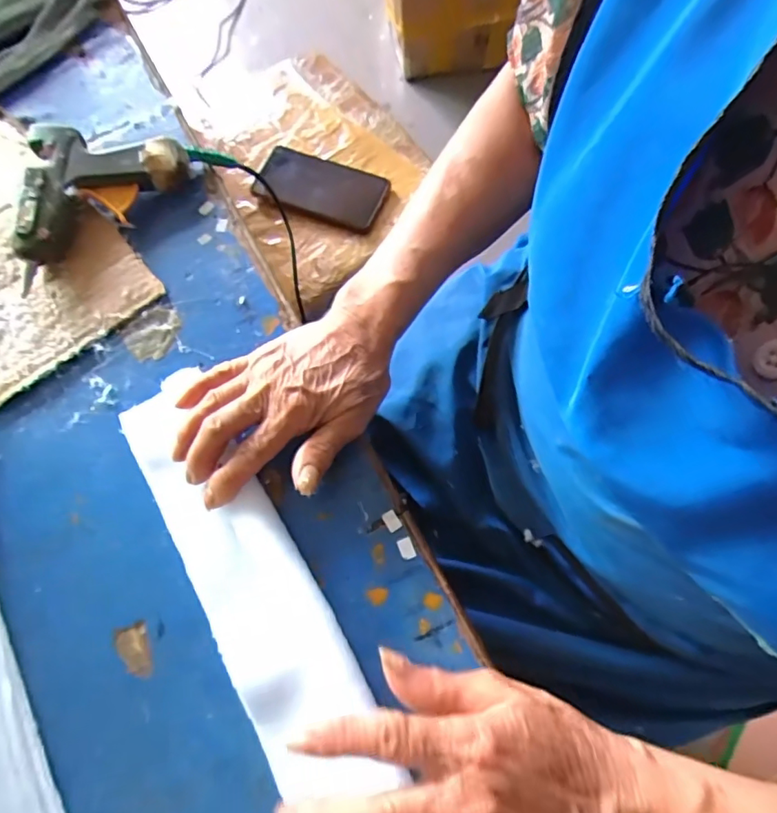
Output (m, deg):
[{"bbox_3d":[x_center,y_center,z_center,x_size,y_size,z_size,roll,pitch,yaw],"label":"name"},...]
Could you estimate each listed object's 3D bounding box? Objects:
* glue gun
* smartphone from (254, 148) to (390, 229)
[{"bbox_3d":[-0.238,-0.167,0.390,0.092,0.034,0.153,42,77,14],"label":"glue gun"},{"bbox_3d":[-0.089,-0.281,0.657,0.170,0.015,0.084,21,73,9],"label":"smartphone"}]

